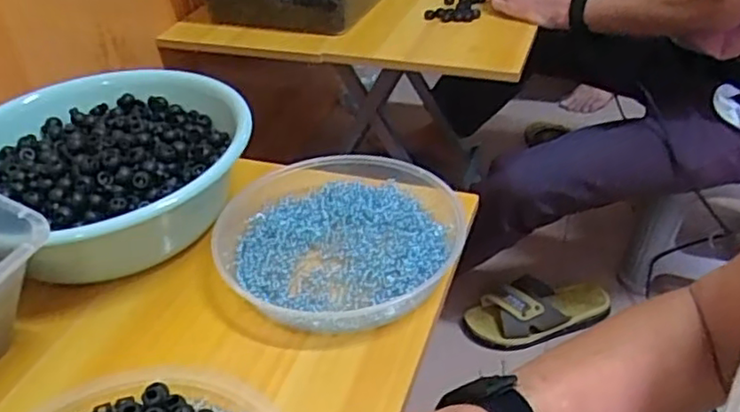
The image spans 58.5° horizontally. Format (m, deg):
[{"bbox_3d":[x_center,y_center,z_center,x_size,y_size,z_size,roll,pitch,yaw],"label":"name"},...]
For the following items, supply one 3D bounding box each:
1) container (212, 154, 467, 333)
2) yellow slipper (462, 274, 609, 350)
[{"bbox_3d":[-0.030,0.027,0.628,0.224,0.042,0.229,-2,37,2],"label":"container"},{"bbox_3d":[0.300,0.189,1.200,0.267,0.062,0.115,-10,37,-9],"label":"yellow slipper"}]

